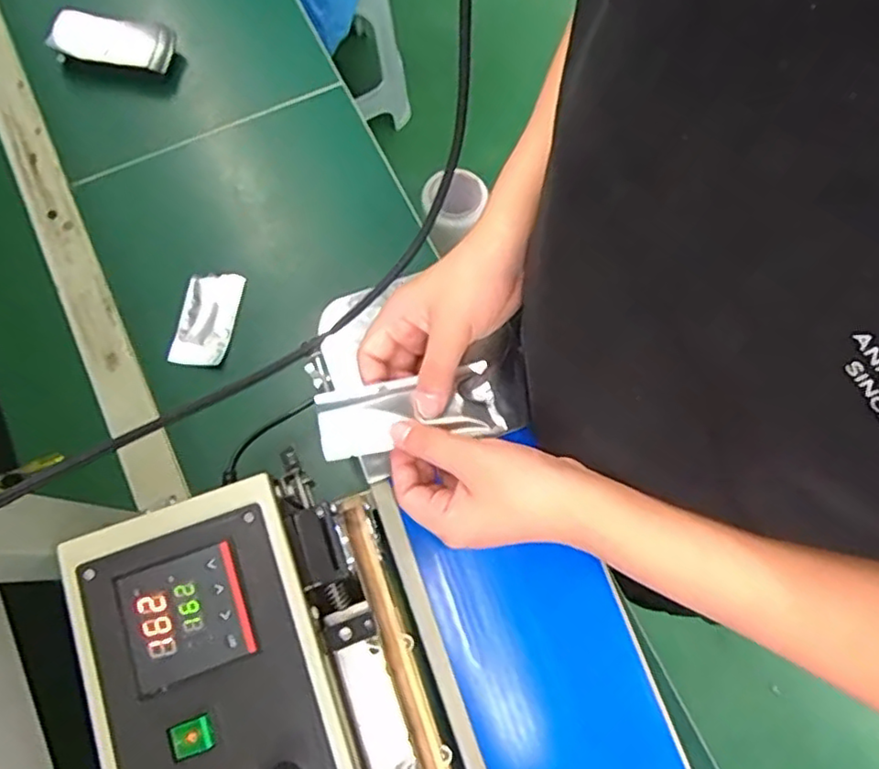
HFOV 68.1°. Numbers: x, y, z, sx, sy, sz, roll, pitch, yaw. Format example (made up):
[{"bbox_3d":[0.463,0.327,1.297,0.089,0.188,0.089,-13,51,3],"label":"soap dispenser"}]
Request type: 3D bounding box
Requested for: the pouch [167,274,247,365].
[{"bbox_3d":[-0.256,-0.072,0.718,0.059,0.017,0.109,12,74,2],"label":"pouch"}]

